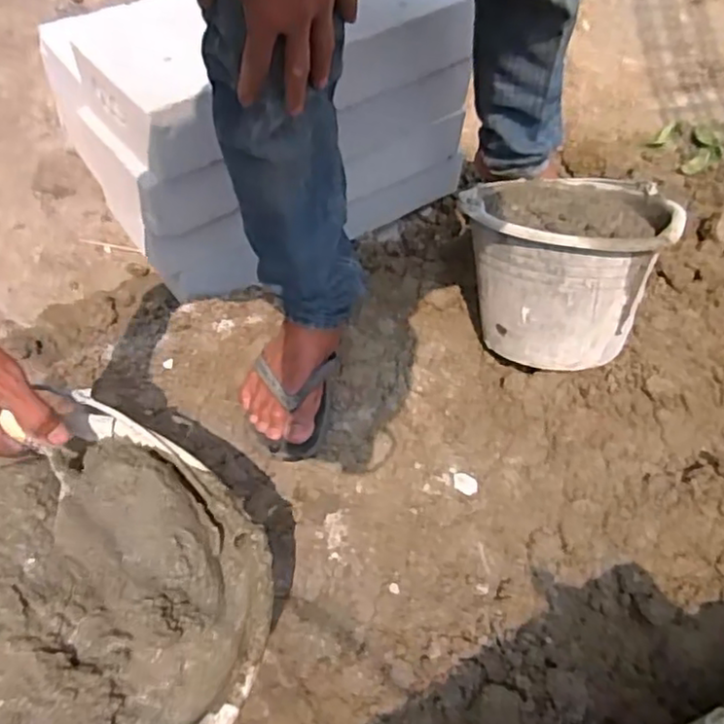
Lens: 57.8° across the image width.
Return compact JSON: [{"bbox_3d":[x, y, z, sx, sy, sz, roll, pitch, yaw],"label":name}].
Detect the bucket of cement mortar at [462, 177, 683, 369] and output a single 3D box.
[{"bbox_3d":[0.273,-0.141,0.901,0.248,0.215,0.279,5,40,14],"label":"bucket of cement mortar"}]

